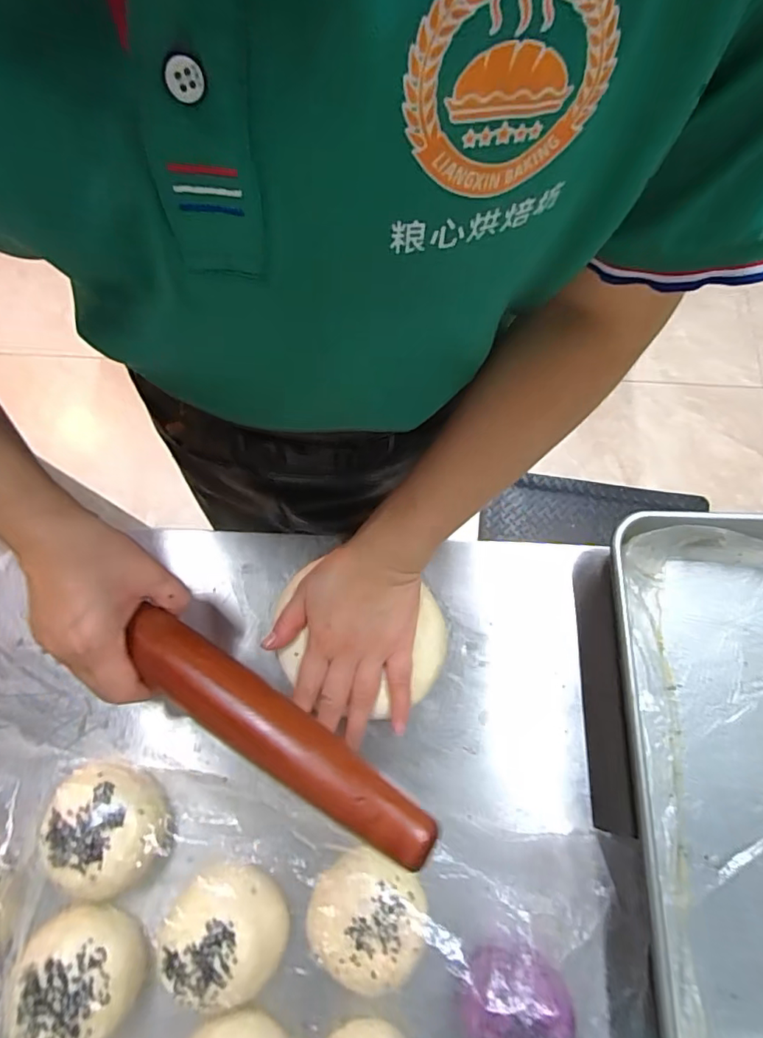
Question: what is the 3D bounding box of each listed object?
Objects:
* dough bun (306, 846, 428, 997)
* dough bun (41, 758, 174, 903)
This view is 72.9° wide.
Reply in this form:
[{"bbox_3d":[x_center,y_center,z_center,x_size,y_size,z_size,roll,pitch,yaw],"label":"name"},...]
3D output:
[{"bbox_3d":[-0.010,0.274,0.359,0.076,0.037,0.072,1,72,-2],"label":"dough bun"},{"bbox_3d":[-0.193,0.219,0.365,0.073,0.040,0.088,-42,78,-14],"label":"dough bun"}]

